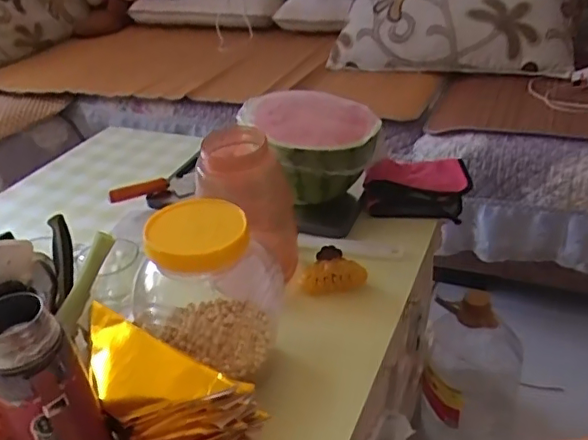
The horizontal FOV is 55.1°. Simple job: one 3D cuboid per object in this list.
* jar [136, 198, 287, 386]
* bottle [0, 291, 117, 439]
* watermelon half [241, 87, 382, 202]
[{"bbox_3d":[-0.088,0.060,0.577,0.125,0.162,0.117,-3,32,2],"label":"jar"},{"bbox_3d":[-0.183,0.163,0.446,0.066,0.220,0.066,-24,37,-28],"label":"bottle"},{"bbox_3d":[0.026,-0.109,0.849,0.182,0.118,0.179,-3,32,2],"label":"watermelon half"}]

